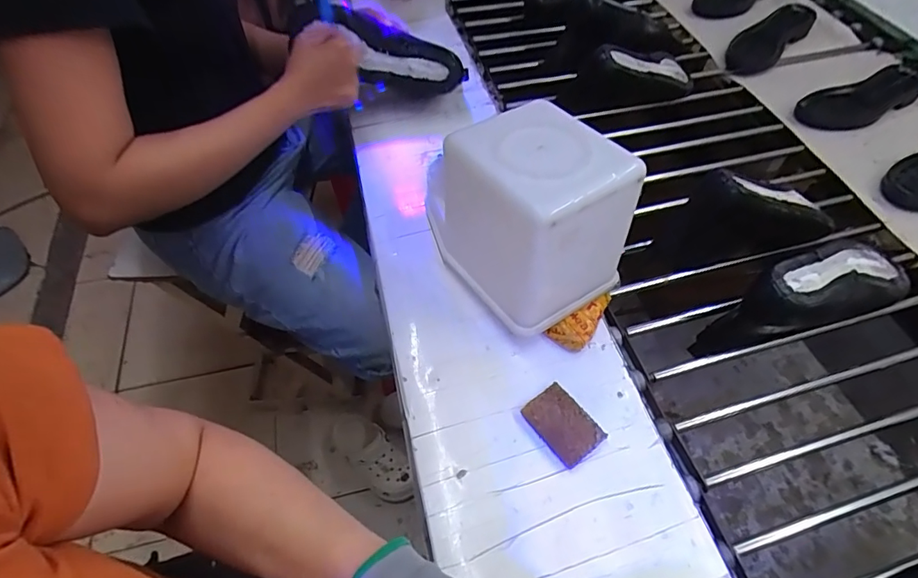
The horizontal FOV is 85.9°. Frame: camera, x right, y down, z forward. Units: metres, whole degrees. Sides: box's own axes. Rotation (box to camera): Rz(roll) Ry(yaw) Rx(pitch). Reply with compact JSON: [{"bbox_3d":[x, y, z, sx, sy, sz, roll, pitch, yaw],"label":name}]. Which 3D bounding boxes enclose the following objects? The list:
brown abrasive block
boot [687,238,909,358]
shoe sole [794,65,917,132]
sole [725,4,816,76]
[{"bbox_3d":[0.099,0.128,0.468,0.049,0.014,0.069,-32,61,-22],"label":"brown abrasive block"},{"bbox_3d":[0.403,0.009,0.573,0.252,0.094,0.076,-15,56,-11],"label":"boot"},{"bbox_3d":[0.687,-0.326,0.838,0.227,0.031,0.084,-21,57,-15],"label":"shoe sole"},{"bbox_3d":[0.610,-0.495,0.968,0.253,0.025,0.082,-37,63,-24],"label":"sole"}]

